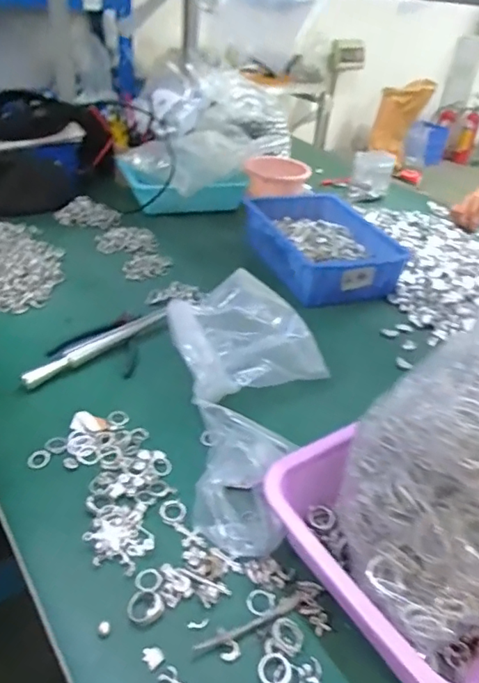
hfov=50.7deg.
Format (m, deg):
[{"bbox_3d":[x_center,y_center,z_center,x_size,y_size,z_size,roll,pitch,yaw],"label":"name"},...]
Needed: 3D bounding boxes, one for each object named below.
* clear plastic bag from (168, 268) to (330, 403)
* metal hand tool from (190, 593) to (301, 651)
[{"bbox_3d":[-0.007,0.005,0.644,0.176,0.096,0.155,-24,46,-36],"label":"clear plastic bag"},{"bbox_3d":[0.010,0.227,0.410,0.098,0.004,0.012,-13,40,-26],"label":"metal hand tool"}]

